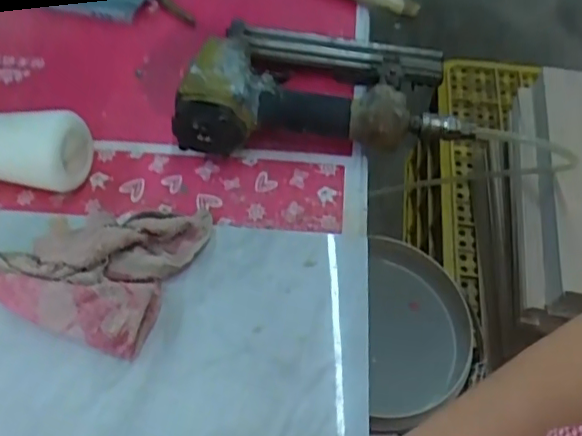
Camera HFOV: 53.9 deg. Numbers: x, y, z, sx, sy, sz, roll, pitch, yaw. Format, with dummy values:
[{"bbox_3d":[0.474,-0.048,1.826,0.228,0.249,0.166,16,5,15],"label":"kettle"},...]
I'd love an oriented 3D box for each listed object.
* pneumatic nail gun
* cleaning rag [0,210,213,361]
[{"bbox_3d":[0.030,-0.121,0.520,0.250,0.061,0.147,1,57,-1],"label":"pneumatic nail gun"},{"bbox_3d":[-0.144,0.024,0.429,0.127,0.034,0.130,22,59,12],"label":"cleaning rag"}]

